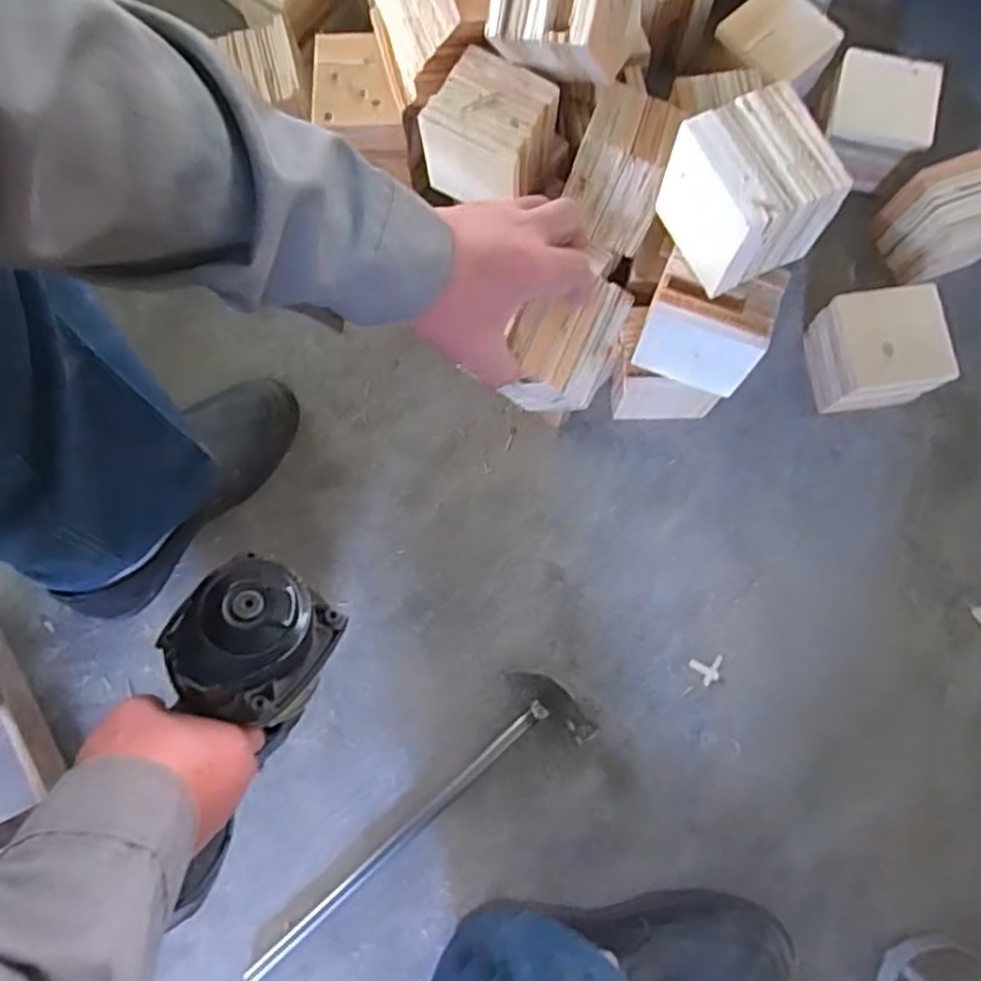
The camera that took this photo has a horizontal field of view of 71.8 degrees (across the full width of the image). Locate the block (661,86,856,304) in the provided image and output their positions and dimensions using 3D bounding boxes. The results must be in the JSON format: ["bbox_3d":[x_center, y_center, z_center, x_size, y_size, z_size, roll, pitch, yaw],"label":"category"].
[{"bbox_3d":[0.187,-0.216,0.494,0.088,0.088,0.094,-24,79,-4],"label":"block"}]

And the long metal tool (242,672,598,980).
[{"bbox_3d":[-0.076,0.295,0.602,0.367,0.027,0.081,-36,80,-6],"label":"long metal tool"}]

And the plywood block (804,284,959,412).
[{"bbox_3d":[0.363,-0.132,0.645,0.103,0.088,0.095,-7,78,0],"label":"plywood block"}]

